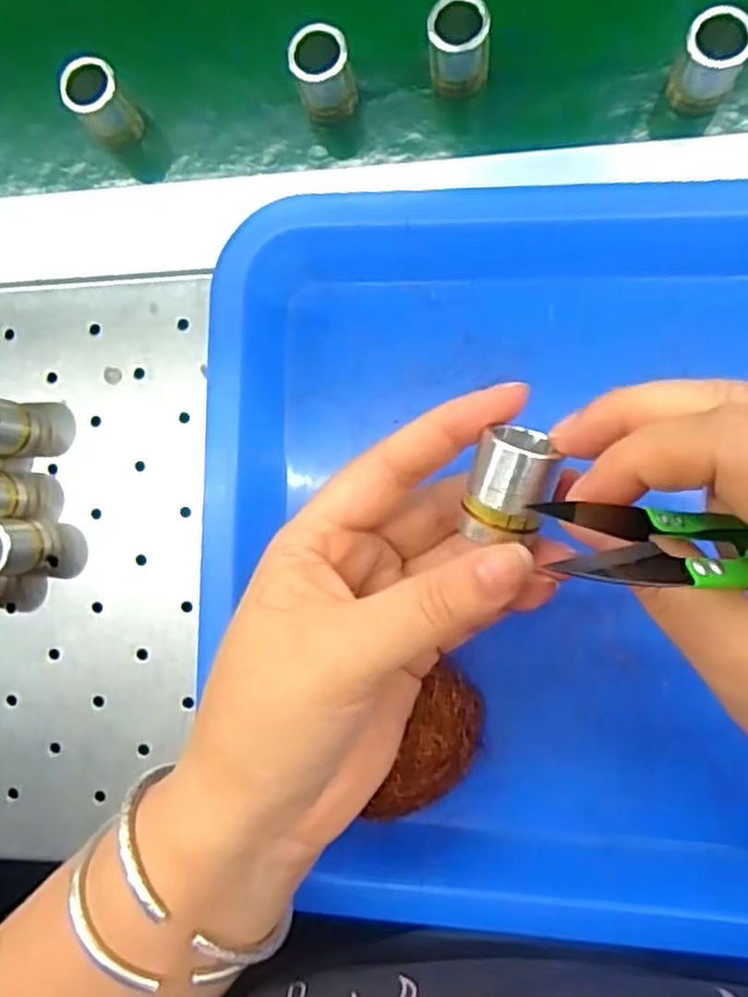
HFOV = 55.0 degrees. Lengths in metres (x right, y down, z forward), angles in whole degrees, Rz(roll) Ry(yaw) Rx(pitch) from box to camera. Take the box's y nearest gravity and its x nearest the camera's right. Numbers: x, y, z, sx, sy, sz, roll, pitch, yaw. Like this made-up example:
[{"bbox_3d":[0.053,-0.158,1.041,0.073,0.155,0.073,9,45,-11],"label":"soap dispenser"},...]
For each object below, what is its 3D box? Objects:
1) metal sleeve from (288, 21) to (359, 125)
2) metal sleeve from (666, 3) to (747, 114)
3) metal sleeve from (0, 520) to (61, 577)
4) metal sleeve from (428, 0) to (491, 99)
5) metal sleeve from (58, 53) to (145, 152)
[{"bbox_3d":[-0.019,-0.169,0.286,0.022,0.034,0.020,0,88,8],"label":"metal sleeve"},{"bbox_3d":[0.125,-0.161,0.267,0.022,0.033,0.022,0,88,8],"label":"metal sleeve"},{"bbox_3d":[-0.149,0.020,0.292,0.021,0.032,0.022,1,88,8],"label":"metal sleeve"},{"bbox_3d":[0.034,-0.175,0.281,0.023,0.034,0.019,1,88,8],"label":"metal sleeve"},{"bbox_3d":[-0.113,-0.165,0.299,0.023,0.033,0.019,-39,84,5],"label":"metal sleeve"}]

